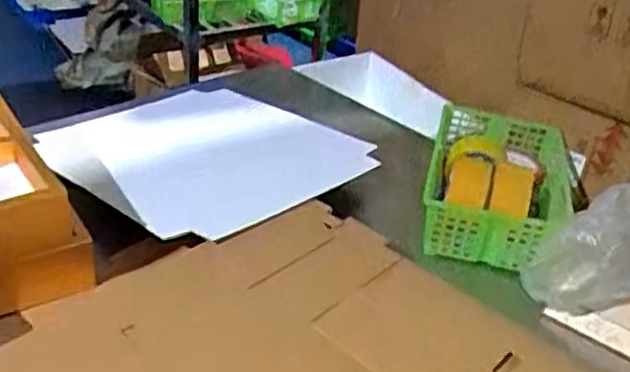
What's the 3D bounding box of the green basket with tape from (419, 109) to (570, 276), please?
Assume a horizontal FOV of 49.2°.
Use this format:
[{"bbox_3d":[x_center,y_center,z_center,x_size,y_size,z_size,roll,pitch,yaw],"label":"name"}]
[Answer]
[{"bbox_3d":[0.286,-0.005,1.083,0.208,0.102,0.326,14,34,11],"label":"green basket with tape"}]

